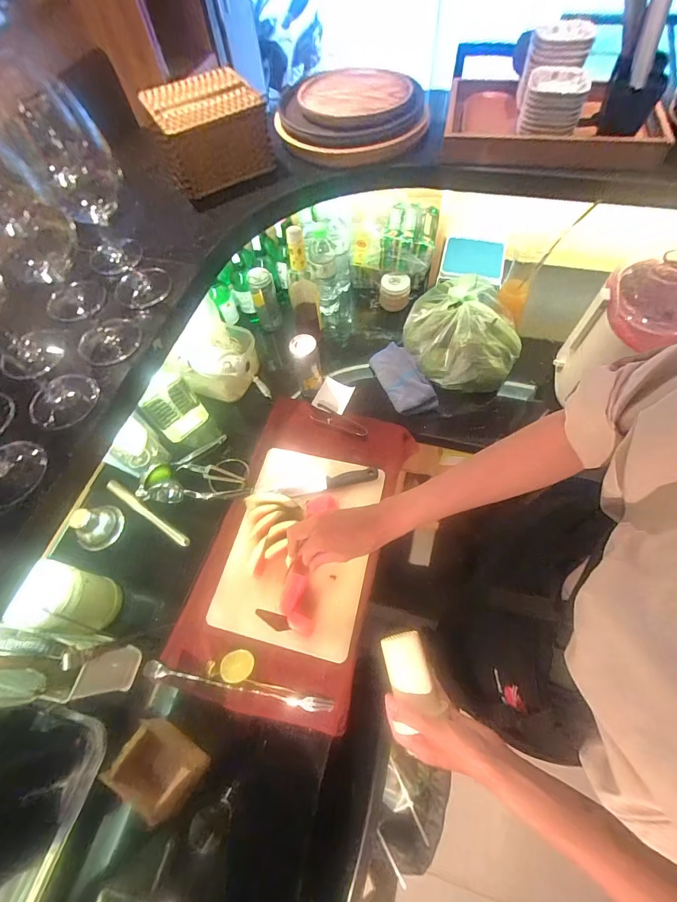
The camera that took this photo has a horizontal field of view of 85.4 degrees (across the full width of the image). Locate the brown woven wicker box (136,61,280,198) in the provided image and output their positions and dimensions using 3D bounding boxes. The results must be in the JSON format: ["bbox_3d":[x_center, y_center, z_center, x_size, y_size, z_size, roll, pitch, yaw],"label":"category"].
[{"bbox_3d":[-0.220,-0.546,0.635,0.167,0.096,0.194,-25,63,-9],"label":"brown woven wicker box"}]

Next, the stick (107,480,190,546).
[{"bbox_3d":[-0.370,0.120,0.709,0.214,0.020,0.019,30,68,18],"label":"stick"}]

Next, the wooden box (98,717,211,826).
[{"bbox_3d":[-0.244,0.439,0.510,0.109,0.083,0.072,27,67,17],"label":"wooden box"}]

